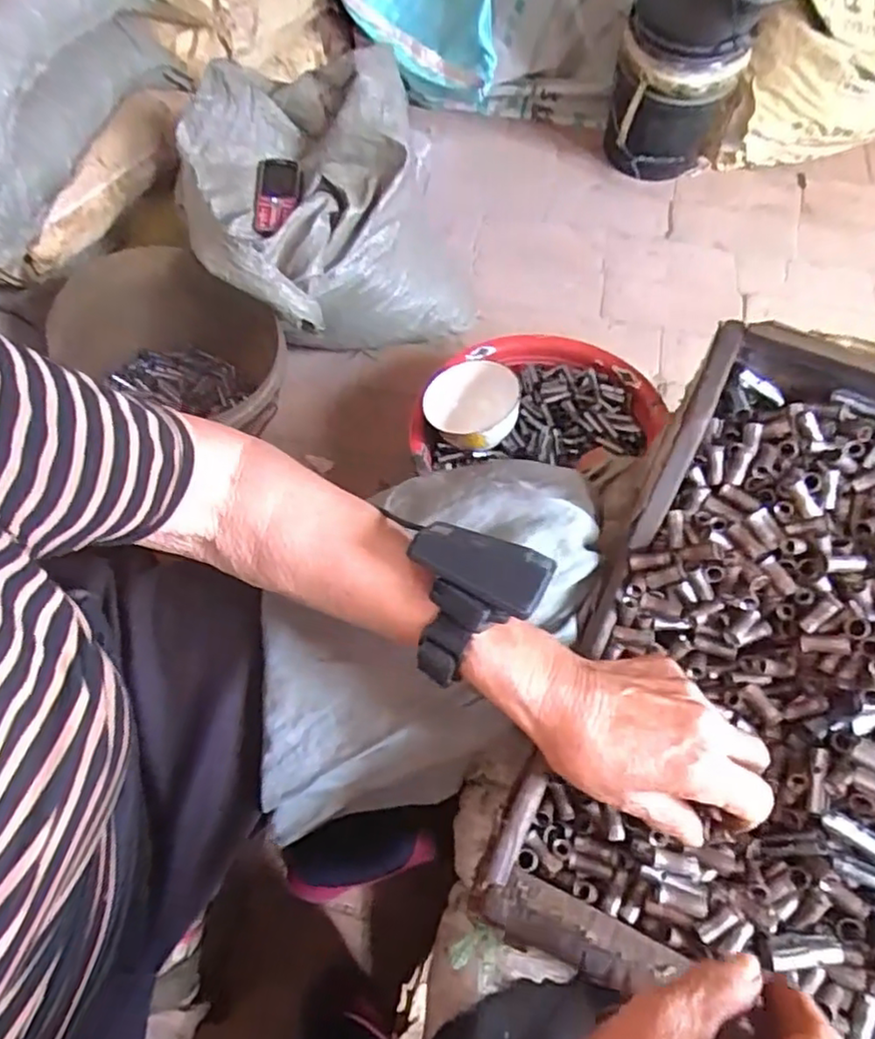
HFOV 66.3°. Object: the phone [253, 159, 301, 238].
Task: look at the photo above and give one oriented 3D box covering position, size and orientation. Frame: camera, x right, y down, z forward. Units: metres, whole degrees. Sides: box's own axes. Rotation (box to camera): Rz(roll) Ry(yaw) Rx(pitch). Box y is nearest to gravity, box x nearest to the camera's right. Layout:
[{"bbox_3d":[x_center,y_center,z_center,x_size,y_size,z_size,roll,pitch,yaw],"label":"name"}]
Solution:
[{"bbox_3d":[-0.213,-0.422,0.878,0.055,0.019,0.108,12,82,7],"label":"phone"}]

